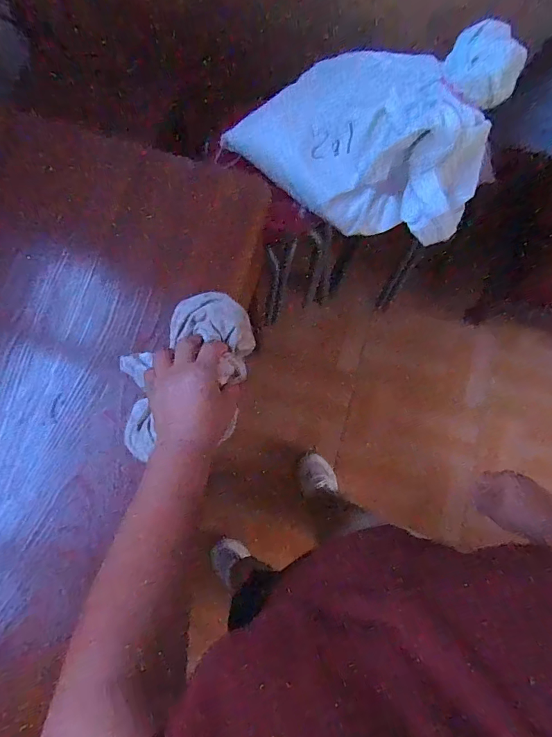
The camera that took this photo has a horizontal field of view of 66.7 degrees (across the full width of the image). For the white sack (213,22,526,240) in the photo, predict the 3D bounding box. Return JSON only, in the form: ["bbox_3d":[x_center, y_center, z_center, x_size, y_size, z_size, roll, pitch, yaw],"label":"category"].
[{"bbox_3d":[0.127,-0.377,0.666,0.387,0.240,0.224,20,79,3],"label":"white sack"}]

